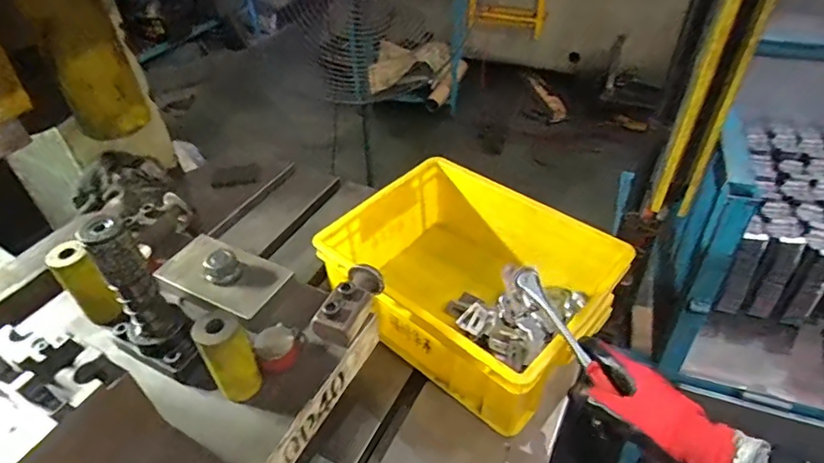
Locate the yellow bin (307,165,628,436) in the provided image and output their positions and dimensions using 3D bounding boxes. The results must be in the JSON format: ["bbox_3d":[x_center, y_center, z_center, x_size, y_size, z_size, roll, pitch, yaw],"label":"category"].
[{"bbox_3d":[0.081,0.053,0.702,0.341,0.137,0.280,27,50,30],"label":"yellow bin"}]

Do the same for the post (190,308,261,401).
[{"bbox_3d":[-0.171,0.116,0.483,0.040,0.090,0.039,-23,45,-20],"label":"post"}]

